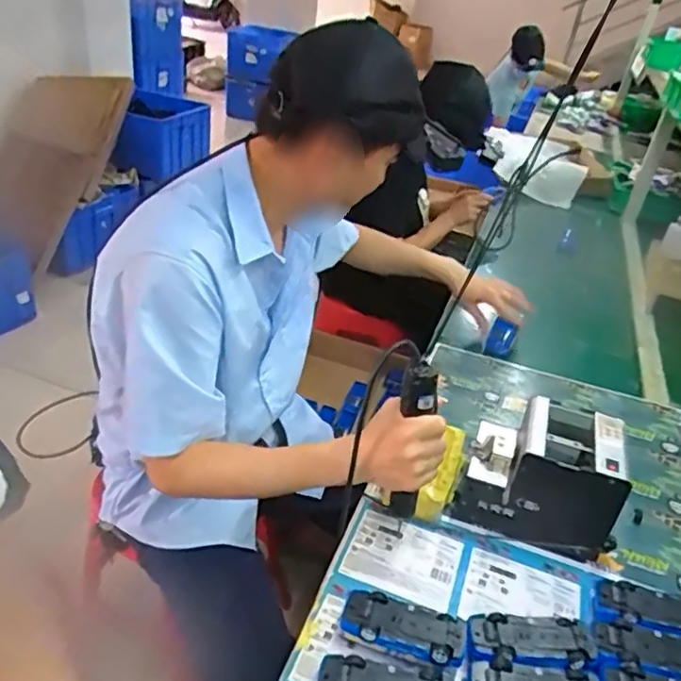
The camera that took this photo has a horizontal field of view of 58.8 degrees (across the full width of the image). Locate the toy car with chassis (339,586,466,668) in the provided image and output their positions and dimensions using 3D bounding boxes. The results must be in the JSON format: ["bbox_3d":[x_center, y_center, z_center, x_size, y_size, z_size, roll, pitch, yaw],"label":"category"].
[{"bbox_3d":[0.064,0.310,0.641,0.127,0.051,0.050,18,34,16],"label":"toy car with chassis"}]

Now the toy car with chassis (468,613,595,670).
[{"bbox_3d":[0.195,0.324,0.637,0.122,0.048,0.053,7,33,-1],"label":"toy car with chassis"}]

